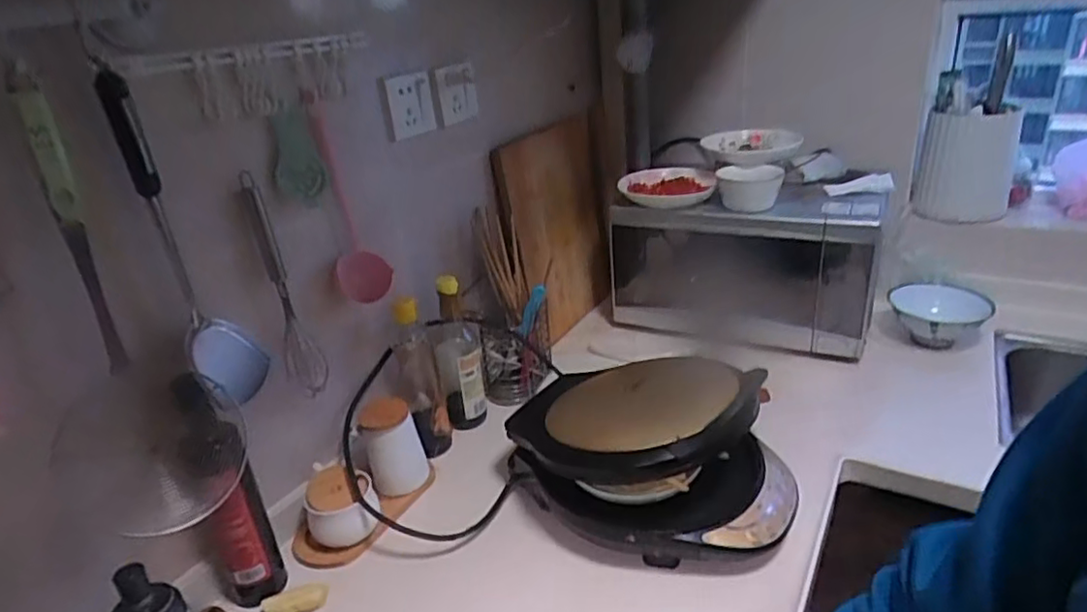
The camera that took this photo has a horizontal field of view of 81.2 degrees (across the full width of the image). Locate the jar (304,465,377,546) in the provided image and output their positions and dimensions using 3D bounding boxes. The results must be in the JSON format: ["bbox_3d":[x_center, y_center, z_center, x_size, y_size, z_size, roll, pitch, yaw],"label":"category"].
[{"bbox_3d":[-0.247,0.252,0.789,0.078,0.090,0.062,-11,26,-9],"label":"jar"}]

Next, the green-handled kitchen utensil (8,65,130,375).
[{"bbox_3d":[-0.388,-0.065,0.525,0.029,0.245,0.024,-22,29,-29],"label":"green-handled kitchen utensil"}]

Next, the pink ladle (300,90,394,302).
[{"bbox_3d":[-0.238,-0.123,0.770,0.066,0.250,0.051,-14,26,-16],"label":"pink ladle"}]

